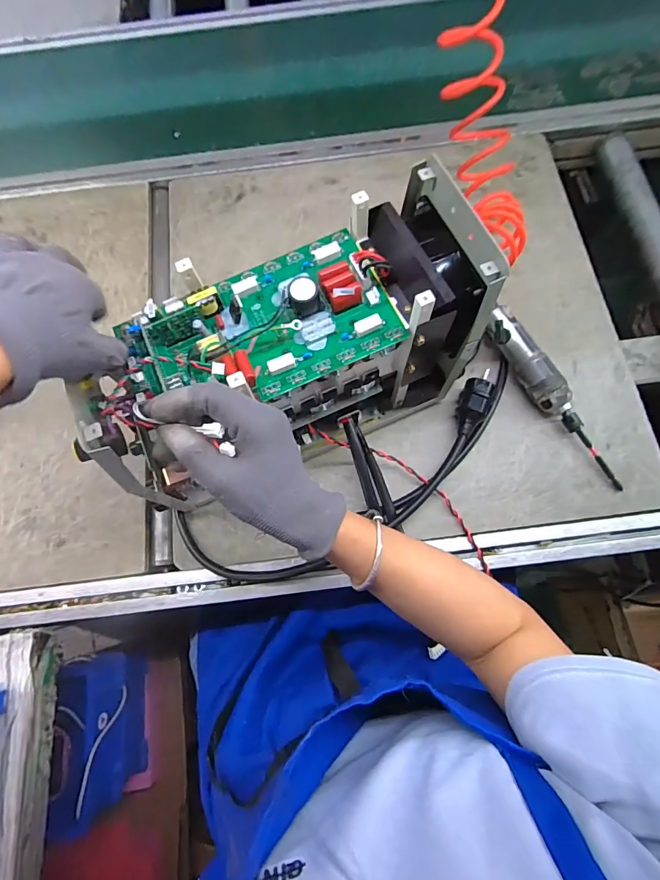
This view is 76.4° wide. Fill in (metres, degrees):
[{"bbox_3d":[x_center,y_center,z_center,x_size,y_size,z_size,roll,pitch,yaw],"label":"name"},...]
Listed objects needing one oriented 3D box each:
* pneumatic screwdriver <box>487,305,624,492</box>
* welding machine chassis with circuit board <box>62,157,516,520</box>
[{"bbox_3d":[0.276,-0.056,0.519,0.039,0.047,0.251,-33,75,-7],"label":"pneumatic screwdriver"},{"bbox_3d":[-0.031,-0.077,0.425,0.341,0.208,0.140,-28,75,-6],"label":"welding machine chassis with circuit board"}]

